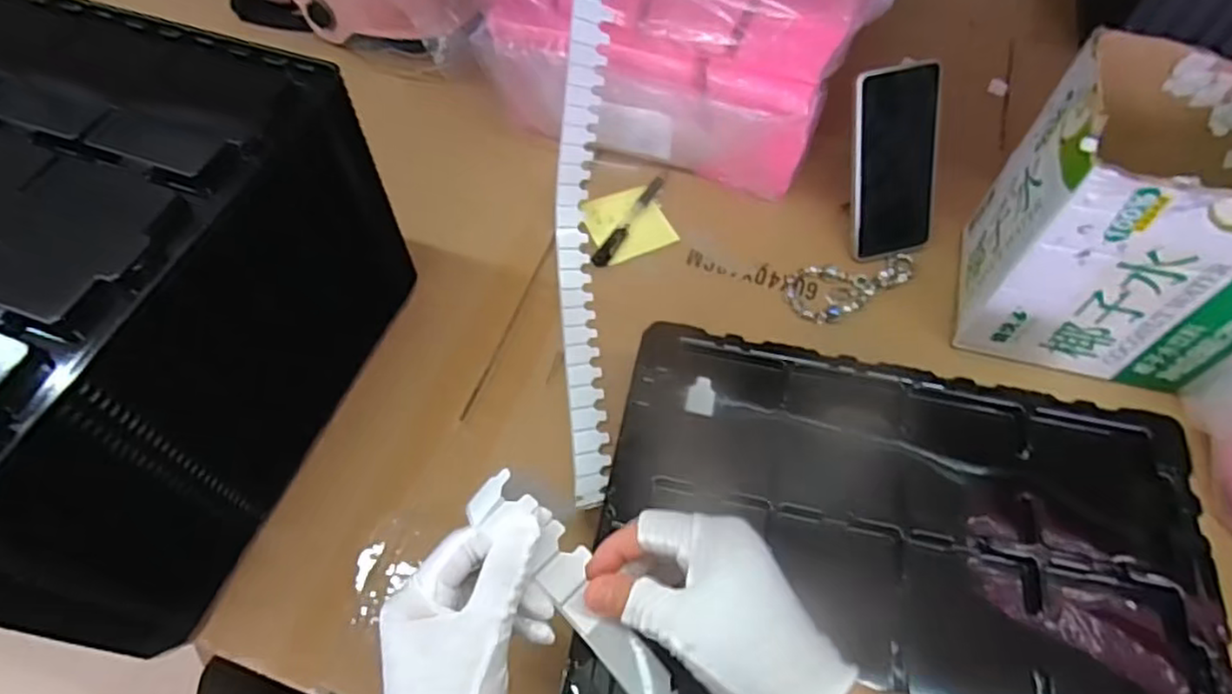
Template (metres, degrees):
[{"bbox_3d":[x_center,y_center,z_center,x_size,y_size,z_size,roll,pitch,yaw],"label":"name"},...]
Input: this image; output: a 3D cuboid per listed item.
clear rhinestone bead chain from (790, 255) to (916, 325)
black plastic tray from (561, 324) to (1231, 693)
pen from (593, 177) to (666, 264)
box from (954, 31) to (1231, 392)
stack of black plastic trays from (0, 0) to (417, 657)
[{"bbox_3d":[0.213,-0.062,0.624,0.126,0.004,0.058,-25,63,-15],"label":"clear rhinestone bead chain"},{"bbox_3d":[0.170,0.158,0.409,0.369,0.024,0.326,11,60,5],"label":"black plastic tray"},{"bbox_3d":[0.014,-0.123,0.658,0.014,0.006,0.125,27,63,14],"label":"pen"},{"bbox_3d":[0.401,-0.095,0.529,0.186,0.203,0.167,17,61,9],"label":"box"},{"bbox_3d":[-0.397,-0.038,0.467,0.354,0.227,0.336,18,61,9],"label":"stack of black plastic trays"}]

